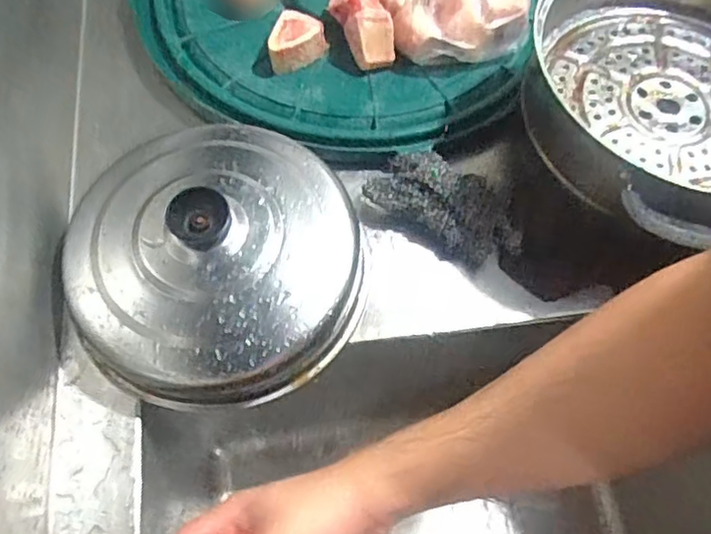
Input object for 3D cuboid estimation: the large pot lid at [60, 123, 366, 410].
[{"bbox_3d":[-0.107,-0.008,0.480,0.214,0.068,0.204,0,65,1],"label":"large pot lid"}]

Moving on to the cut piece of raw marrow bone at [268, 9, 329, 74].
[{"bbox_3d":[-0.055,-0.211,0.594,0.053,0.030,0.043,-11,65,-5],"label":"cut piece of raw marrow bone"}]

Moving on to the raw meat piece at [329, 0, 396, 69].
[{"bbox_3d":[0.007,-0.229,0.592,0.046,0.040,0.084,-22,66,-9],"label":"raw meat piece"}]

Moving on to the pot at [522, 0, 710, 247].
[{"bbox_3d":[0.249,-0.157,0.491,0.231,0.072,0.234,-28,68,-12],"label":"pot"}]

